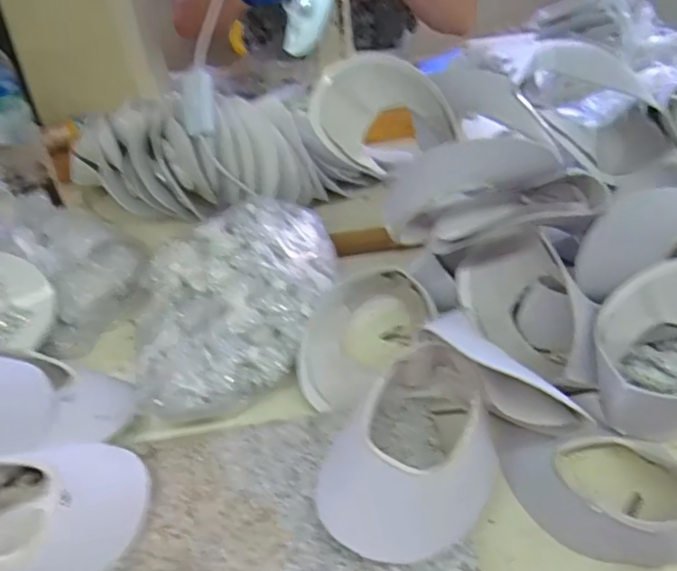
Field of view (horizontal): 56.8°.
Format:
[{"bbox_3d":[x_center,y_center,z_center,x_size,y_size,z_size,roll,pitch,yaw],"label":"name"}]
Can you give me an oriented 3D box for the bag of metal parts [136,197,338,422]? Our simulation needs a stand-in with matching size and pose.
[{"bbox_3d":[-0.087,0.008,0.561,0.184,0.055,0.214,-12,40,-7],"label":"bag of metal parts"}]

